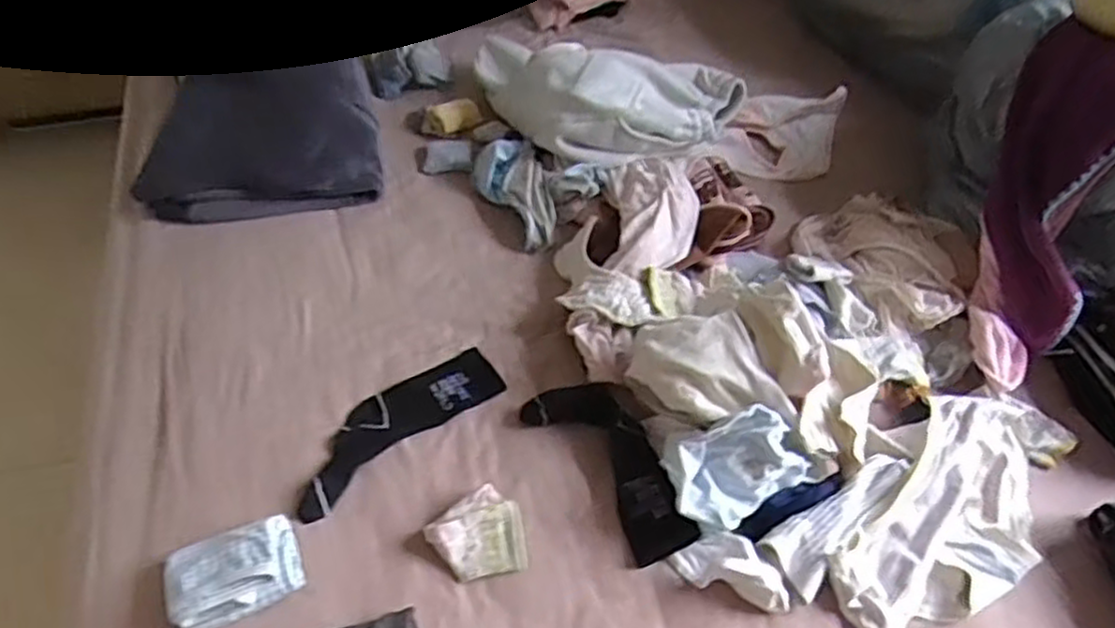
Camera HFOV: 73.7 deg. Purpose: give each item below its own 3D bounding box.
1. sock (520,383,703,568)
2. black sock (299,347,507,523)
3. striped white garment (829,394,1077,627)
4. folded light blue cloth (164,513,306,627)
[{"bbox_3d":[0.069,0.168,0.862,0.112,0.059,0.239,-23,58,-21],"label":"sock"},{"bbox_3d":[-0.199,0.132,0.910,0.283,0.015,0.095,-34,62,-27],"label":"black sock"},{"bbox_3d":[0.475,0.230,0.874,0.169,0.071,0.396,36,57,20],"label":"striped white garment"},{"bbox_3d":[-0.334,0.264,0.765,0.129,0.037,0.092,-15,55,-16],"label":"folded light blue cloth"}]

